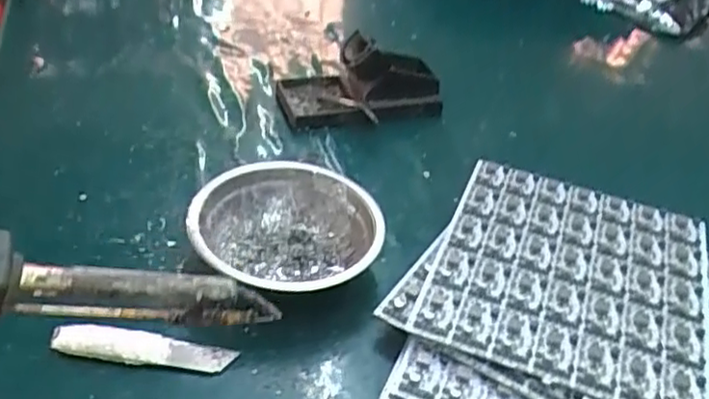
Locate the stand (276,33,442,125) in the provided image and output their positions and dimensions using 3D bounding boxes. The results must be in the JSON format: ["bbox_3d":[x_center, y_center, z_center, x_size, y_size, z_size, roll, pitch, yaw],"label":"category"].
[{"bbox_3d":[0.005,-0.111,0.621,0.155,0.075,0.069,5,40,-3],"label":"stand"}]

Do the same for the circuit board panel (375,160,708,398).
[{"bbox_3d":[0.142,0.049,0.460,0.188,0.007,0.192,18,41,17],"label":"circuit board panel"}]

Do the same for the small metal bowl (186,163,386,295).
[{"bbox_3d":[-0.043,0.021,0.467,0.123,0.043,0.117,4,40,-3],"label":"small metal bowl"}]

